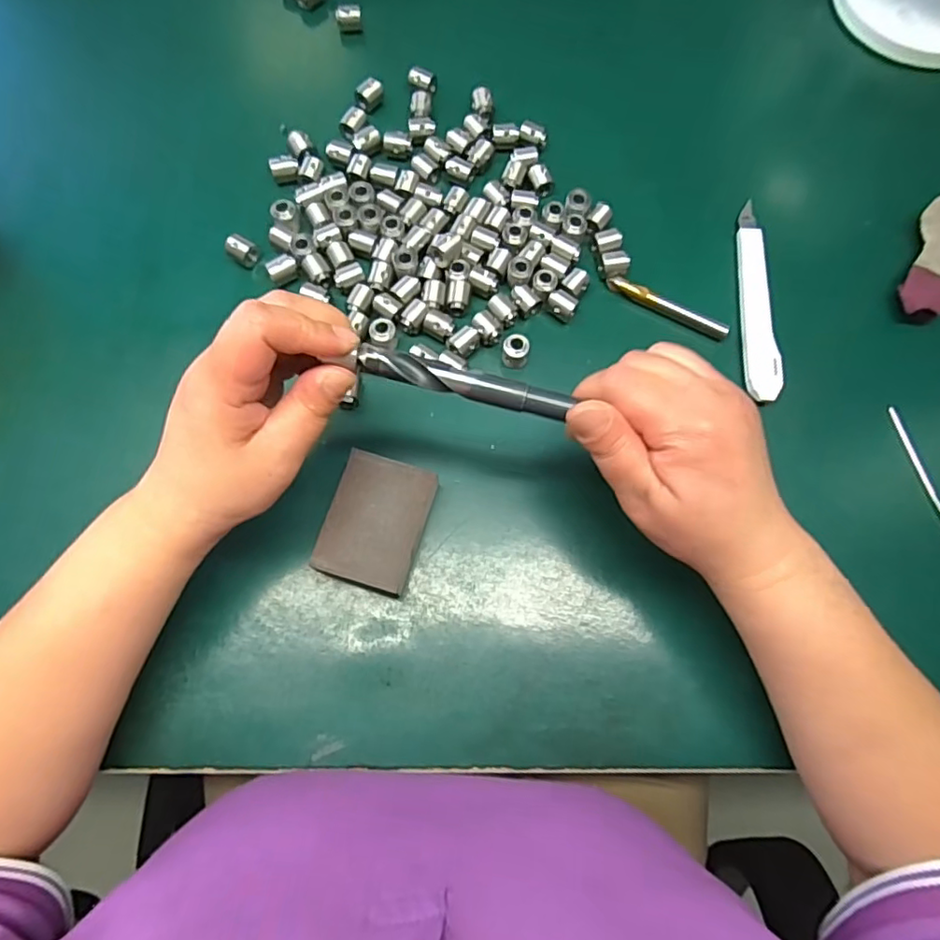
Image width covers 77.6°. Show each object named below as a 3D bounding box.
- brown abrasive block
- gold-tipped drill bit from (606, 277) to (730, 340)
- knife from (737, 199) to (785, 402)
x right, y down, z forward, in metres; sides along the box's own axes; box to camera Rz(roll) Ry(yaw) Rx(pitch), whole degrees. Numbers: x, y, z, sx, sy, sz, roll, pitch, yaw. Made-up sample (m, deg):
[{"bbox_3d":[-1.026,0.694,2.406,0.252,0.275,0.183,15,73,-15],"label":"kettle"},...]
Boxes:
[{"bbox_3d":[-0.051,0.030,0.324,0.050,0.026,0.069,17,75,2],"label":"brown abrasive block"},{"bbox_3d":[0.128,-0.106,0.378,0.081,0.011,0.008,27,75,4],"label":"gold-tipped drill bit"},{"bbox_3d":[0.185,-0.112,0.379,0.020,0.013,0.145,3,75,-2],"label":"knife"}]

